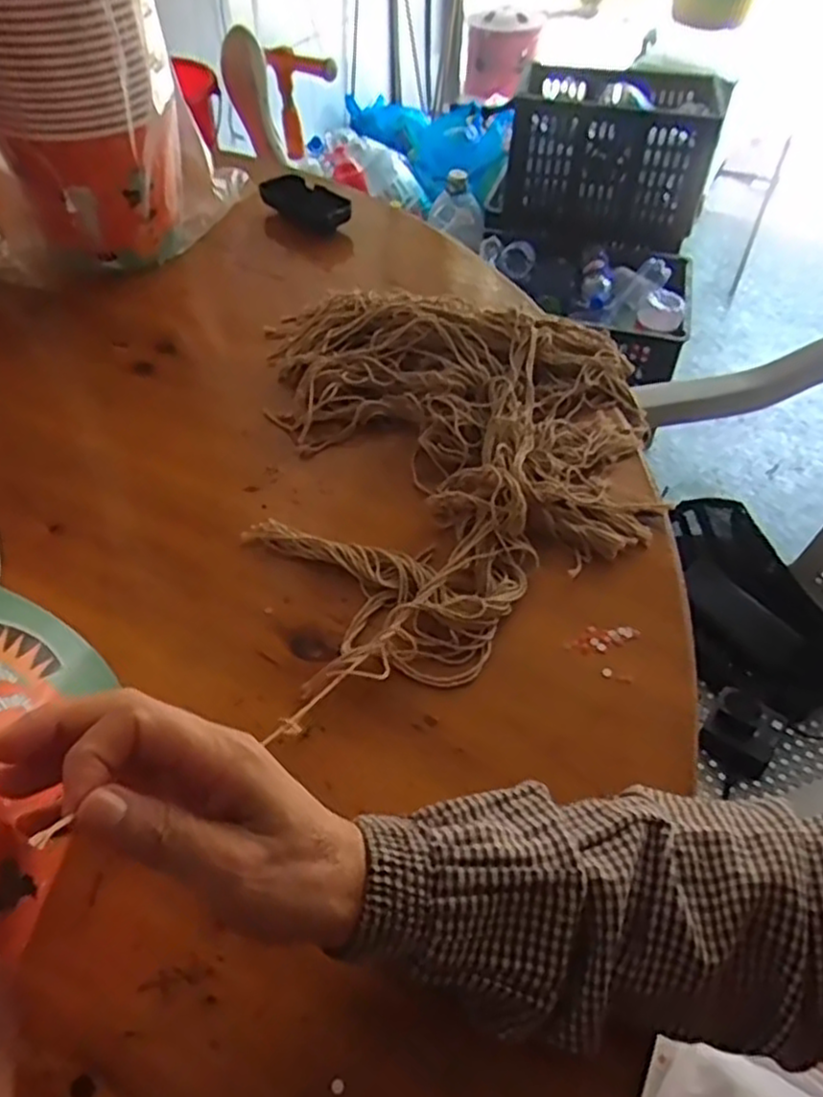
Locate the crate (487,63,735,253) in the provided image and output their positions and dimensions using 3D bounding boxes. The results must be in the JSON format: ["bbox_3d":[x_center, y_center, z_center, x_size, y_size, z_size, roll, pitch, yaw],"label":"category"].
[{"bbox_3d":[0.438,-0.854,1.643,0.441,0.270,0.253,22,53,17],"label":"crate"}]

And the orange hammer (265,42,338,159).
[{"bbox_3d":[-0.215,-0.884,1.493,0.160,0.196,0.052,22,53,17],"label":"orange hammer"}]

